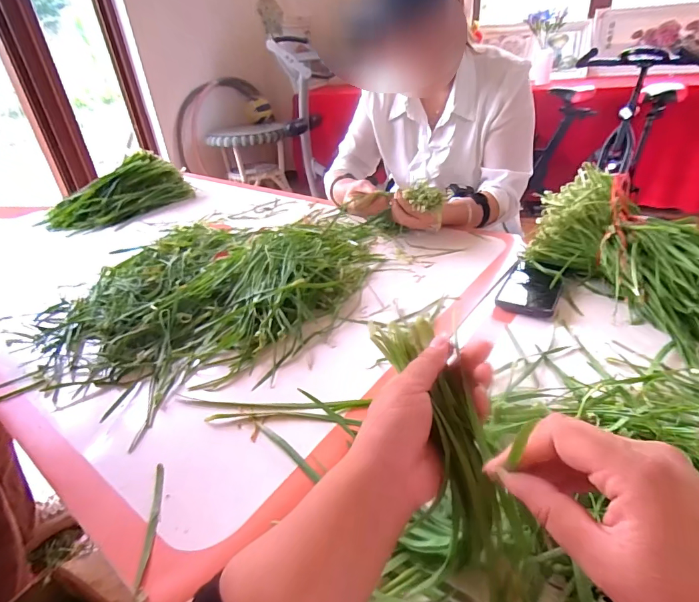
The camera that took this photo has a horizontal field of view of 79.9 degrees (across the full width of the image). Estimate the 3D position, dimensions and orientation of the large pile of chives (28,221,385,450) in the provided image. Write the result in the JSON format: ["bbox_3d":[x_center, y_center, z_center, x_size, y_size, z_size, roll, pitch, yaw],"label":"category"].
[{"bbox_3d":[-0.207,-0.039,0.709,0.428,0.064,0.544,15,37,28],"label":"large pile of chives"}]

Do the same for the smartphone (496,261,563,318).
[{"bbox_3d":[0.276,-0.022,0.632,0.079,0.016,0.139,14,36,27],"label":"smartphone"}]

